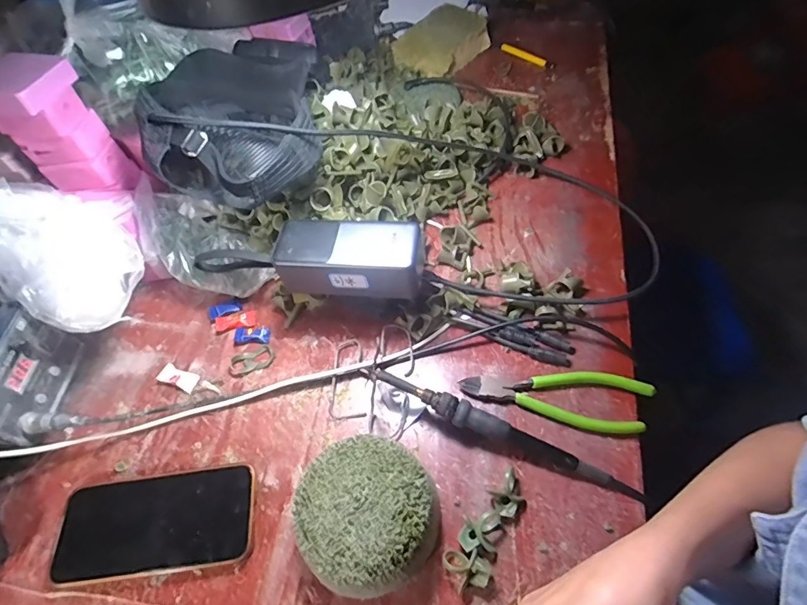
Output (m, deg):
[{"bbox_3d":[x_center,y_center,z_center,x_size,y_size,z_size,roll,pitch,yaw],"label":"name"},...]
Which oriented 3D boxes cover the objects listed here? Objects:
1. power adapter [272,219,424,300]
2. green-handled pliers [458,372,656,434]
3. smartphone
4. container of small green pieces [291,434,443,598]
[{"bbox_3d":[-0.048,-0.039,0.419,0.130,0.048,0.056,0,57,7],"label":"power adapter"},{"bbox_3d":[0.132,0.079,0.396,0.158,0.011,0.048,9,59,12],"label":"green-handled pliers"},{"bbox_3d":[-0.202,0.180,0.373,0.158,0.015,0.075,-8,57,1],"label":"smartphone"},{"bbox_3d":[-0.027,0.159,0.345,0.103,0.044,0.100,-3,57,5],"label":"container of small green pieces"}]

